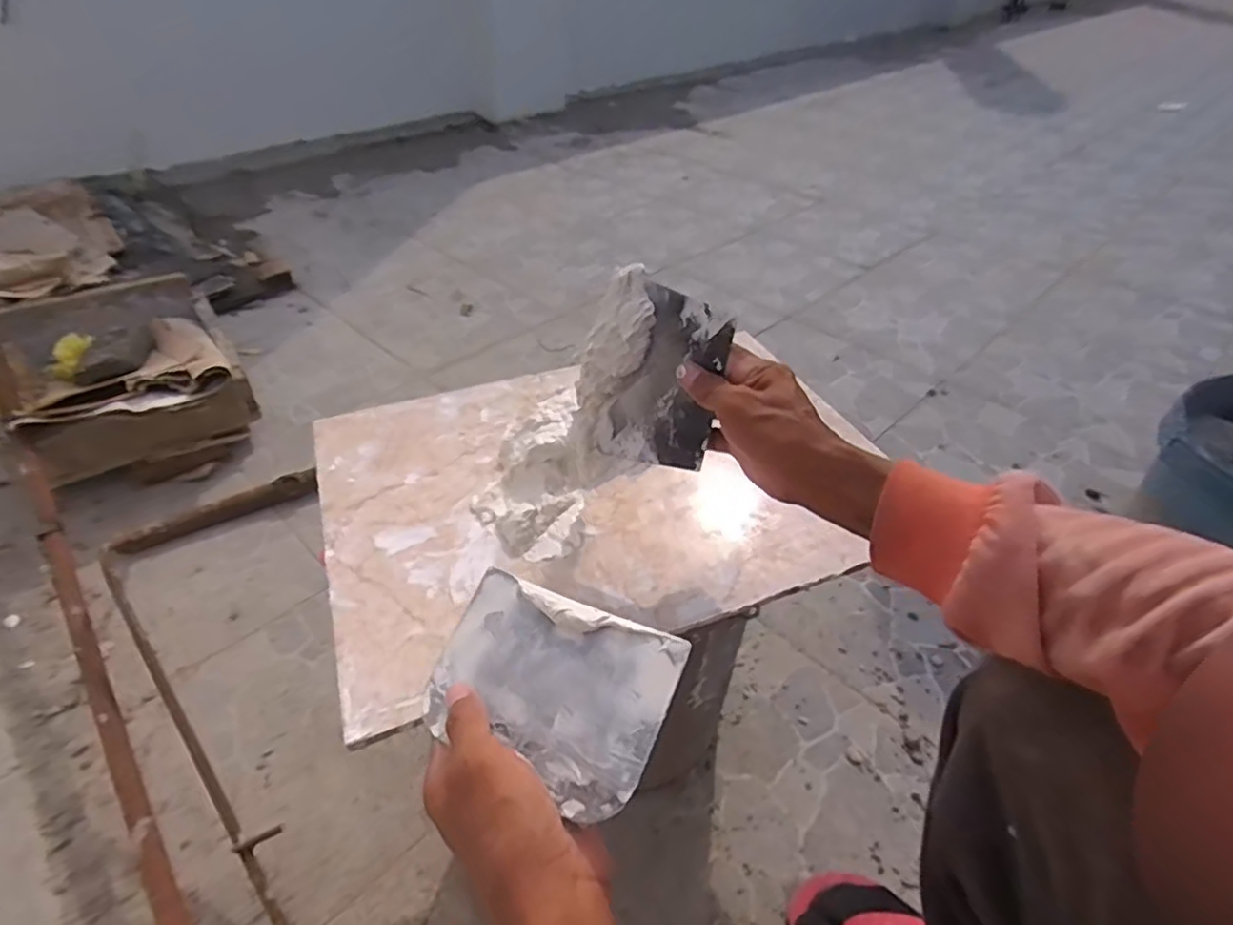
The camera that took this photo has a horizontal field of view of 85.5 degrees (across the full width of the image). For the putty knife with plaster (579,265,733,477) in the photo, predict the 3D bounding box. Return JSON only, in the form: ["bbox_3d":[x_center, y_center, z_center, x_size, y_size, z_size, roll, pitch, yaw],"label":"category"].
[{"bbox_3d":[0.025,-0.064,0.484,0.099,0.133,0.017,13,27,6],"label":"putty knife with plaster"}]

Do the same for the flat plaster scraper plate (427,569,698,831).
[{"bbox_3d":[-0.040,0.114,0.352,0.141,0.007,0.089,12,64,35],"label":"flat plaster scraper plate"}]

